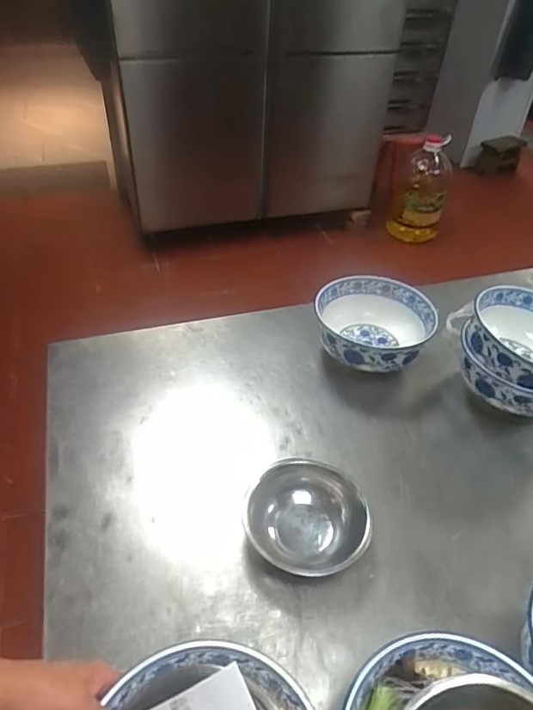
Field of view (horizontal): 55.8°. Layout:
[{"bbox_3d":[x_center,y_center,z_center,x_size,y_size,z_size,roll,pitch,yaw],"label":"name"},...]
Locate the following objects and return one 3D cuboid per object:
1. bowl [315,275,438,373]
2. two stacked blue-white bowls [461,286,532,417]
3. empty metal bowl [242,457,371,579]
[{"bbox_3d":[0.153,-0.036,0.745,0.157,0.086,0.156,2,41,-2],"label":"bowl"},{"bbox_3d":[0.350,0.007,0.683,0.165,0.116,0.160,27,47,25],"label":"two stacked blue-white bowls"},{"bbox_3d":[0.043,0.173,0.533,0.124,0.045,0.126,2,41,-2],"label":"empty metal bowl"}]

